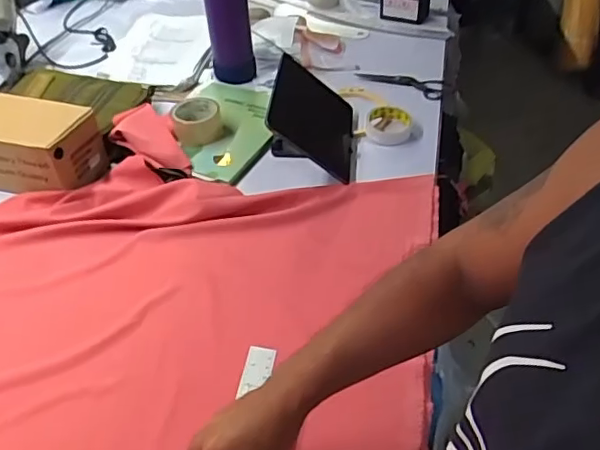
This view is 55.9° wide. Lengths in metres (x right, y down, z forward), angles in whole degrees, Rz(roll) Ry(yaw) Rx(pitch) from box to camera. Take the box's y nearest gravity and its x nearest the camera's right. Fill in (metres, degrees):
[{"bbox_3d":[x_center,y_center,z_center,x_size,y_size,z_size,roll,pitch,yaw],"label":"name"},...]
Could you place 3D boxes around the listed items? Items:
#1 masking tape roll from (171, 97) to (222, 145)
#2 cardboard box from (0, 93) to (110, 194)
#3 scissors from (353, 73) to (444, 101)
[{"bbox_3d":[-0.192,-0.197,1.052,0.088,0.048,0.089,-9,43,-8],"label":"masking tape roll"},{"bbox_3d":[-0.517,-0.152,0.980,0.338,0.119,0.124,12,44,15],"label":"cardboard box"},{"bbox_3d":[0.215,-0.306,1.190,0.190,0.008,0.072,24,48,23],"label":"scissors"}]

